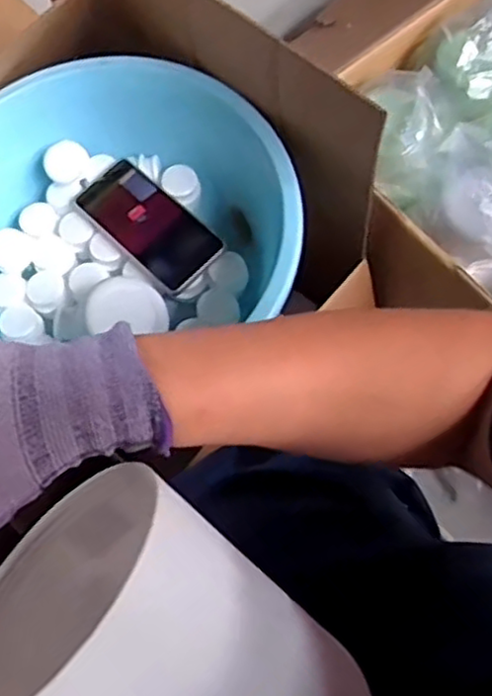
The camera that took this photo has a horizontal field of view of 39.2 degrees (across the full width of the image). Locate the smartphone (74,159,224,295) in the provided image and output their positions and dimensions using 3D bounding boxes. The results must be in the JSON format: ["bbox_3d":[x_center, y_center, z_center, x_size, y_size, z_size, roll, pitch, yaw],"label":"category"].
[{"bbox_3d":[-0.102,-0.128,0.703,0.076,0.014,0.158,-41,71,-15],"label":"smartphone"}]

